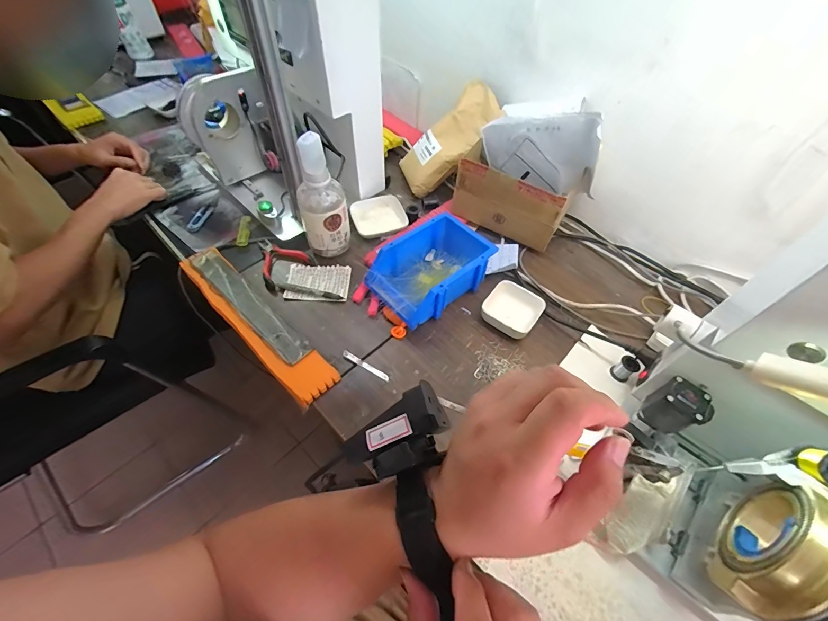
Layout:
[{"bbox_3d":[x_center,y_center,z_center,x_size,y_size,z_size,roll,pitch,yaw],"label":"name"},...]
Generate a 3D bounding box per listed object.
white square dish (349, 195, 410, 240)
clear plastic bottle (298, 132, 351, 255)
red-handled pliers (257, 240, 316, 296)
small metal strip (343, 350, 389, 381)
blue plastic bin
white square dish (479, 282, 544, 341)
[{"bbox_3d":[-0.069,-0.179,0.715,0.097,0.033,0.104,-15,55,-11],"label":"white square dish"},{"bbox_3d":[-0.150,-0.180,0.601,0.070,0.201,0.058,-11,55,-9],"label":"clear plastic bottle"},{"bbox_3d":[-0.244,-0.087,0.648,0.112,0.011,0.095,35,61,22],"label":"red-handled pliers"},{"bbox_3d":[-0.071,0.081,0.539,0.080,0.004,0.010,28,62,18],"label":"small metal strip"},{"bbox_3d":[0.032,-0.067,0.604,0.202,0.079,0.125,-34,61,-23],"label":"blue plastic bin"},{"bbox_3d":[0.155,0.002,0.587,0.081,0.030,0.086,34,60,21],"label":"white square dish"}]

